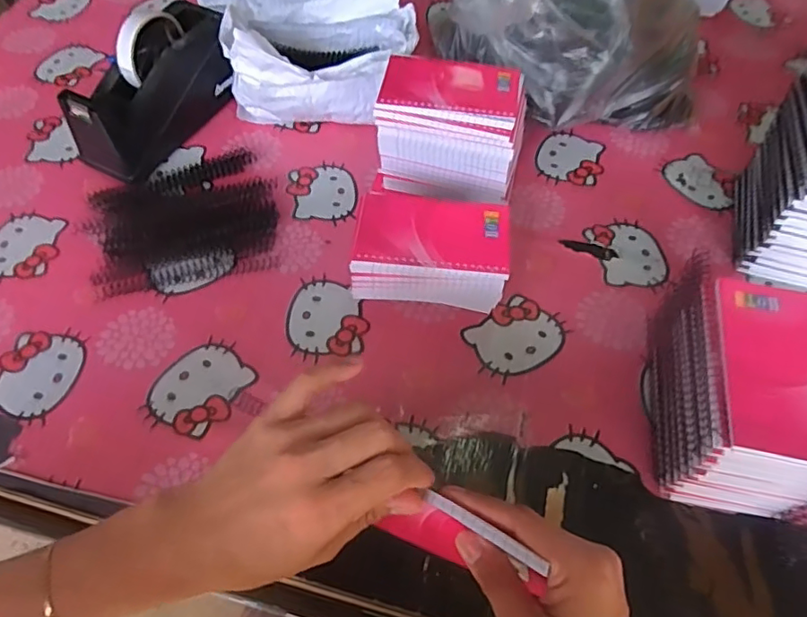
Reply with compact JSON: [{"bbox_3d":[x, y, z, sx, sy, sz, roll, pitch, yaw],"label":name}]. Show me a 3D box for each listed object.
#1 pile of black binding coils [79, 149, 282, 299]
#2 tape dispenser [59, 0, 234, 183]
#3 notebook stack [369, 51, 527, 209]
[{"bbox_3d":[-0.224,-0.097,0.592,0.180,0.014,0.168,-13,57,-9],"label":"pile of black binding coils"},{"bbox_3d":[-0.266,-0.241,0.620,0.094,0.115,0.206,23,59,14],"label":"tape dispenser"},{"bbox_3d":[0.049,-0.175,0.582,0.142,0.106,0.103,11,57,7],"label":"notebook stack"}]

